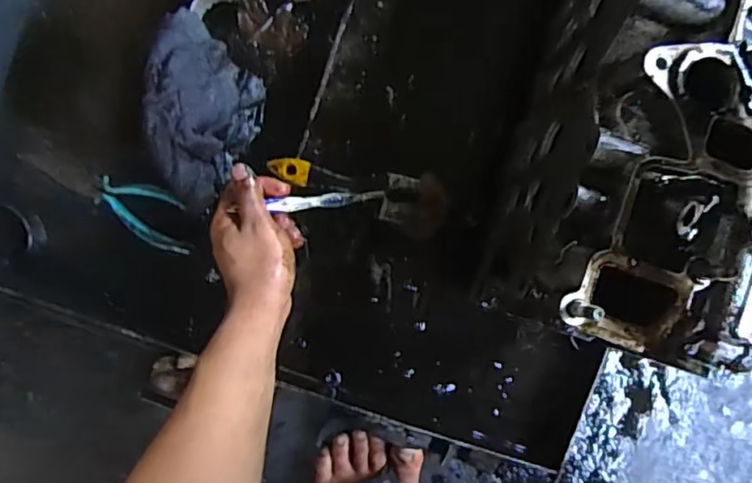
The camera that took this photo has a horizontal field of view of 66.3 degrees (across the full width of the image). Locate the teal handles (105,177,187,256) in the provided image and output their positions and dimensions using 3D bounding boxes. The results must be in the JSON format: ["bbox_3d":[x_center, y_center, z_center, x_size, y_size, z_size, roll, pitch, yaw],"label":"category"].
[{"bbox_3d":[-0.221,-0.029,0.559,0.101,0.022,0.047,29,92,-6],"label":"teal handles"}]

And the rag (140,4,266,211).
[{"bbox_3d":[-0.160,-0.121,0.541,0.097,0.059,0.178,5,94,-4],"label":"rag"}]

